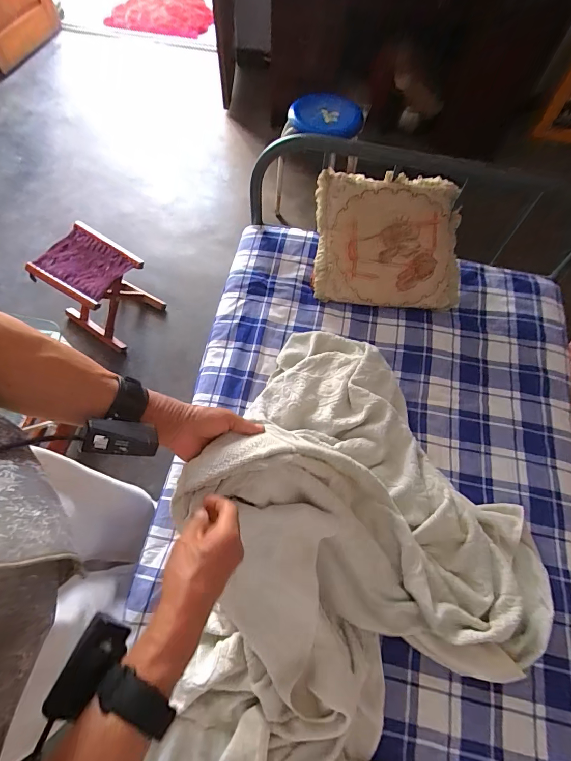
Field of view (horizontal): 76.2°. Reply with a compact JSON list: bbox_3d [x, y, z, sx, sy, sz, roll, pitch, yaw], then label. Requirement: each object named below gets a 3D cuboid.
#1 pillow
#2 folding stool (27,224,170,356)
[{"bbox_3d":[0.268,-0.359,0.939,0.379,0.072,0.331,2,94,3],"label":"pillow"},{"bbox_3d":[-0.690,-0.335,1.376,0.323,0.311,0.281,27,66,10],"label":"folding stool"}]

